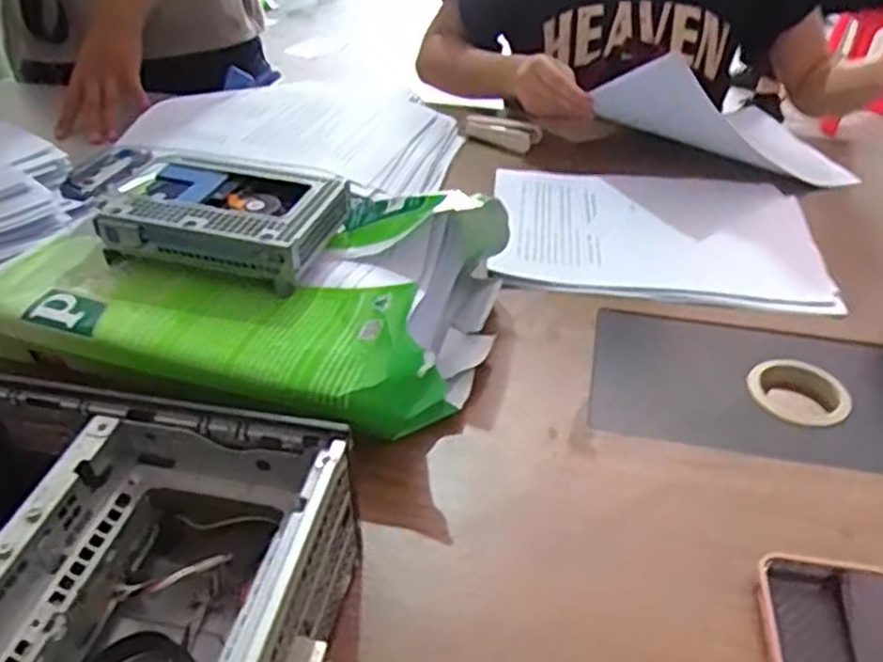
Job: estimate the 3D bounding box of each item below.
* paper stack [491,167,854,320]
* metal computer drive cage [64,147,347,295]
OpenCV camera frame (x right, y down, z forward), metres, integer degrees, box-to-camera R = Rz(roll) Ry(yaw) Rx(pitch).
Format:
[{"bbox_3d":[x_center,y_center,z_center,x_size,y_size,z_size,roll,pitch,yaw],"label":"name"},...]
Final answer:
[{"bbox_3d":[0.207,-0.094,0.707,0.303,0.017,0.222,5,38,7],"label":"paper stack"},{"bbox_3d":[-0.183,-0.095,0.586,0.211,0.041,0.120,15,40,19],"label":"metal computer drive cage"}]

